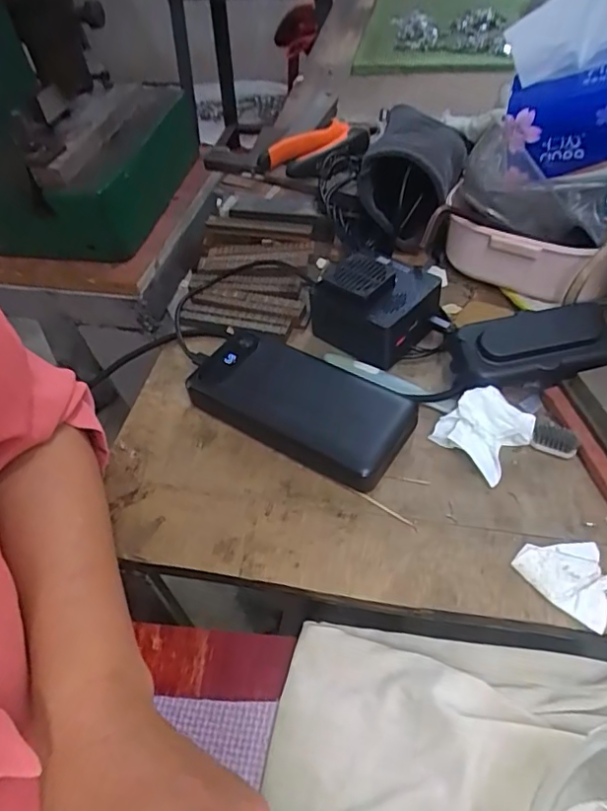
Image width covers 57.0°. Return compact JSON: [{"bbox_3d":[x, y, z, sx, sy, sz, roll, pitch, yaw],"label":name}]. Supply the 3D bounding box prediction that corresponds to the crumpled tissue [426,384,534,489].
[{"bbox_3d":[0.118,0.017,0.365,0.044,0.032,0.051,-35,55,-21],"label":"crumpled tissue"}]

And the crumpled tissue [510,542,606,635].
[{"bbox_3d":[0.149,0.094,0.313,0.053,0.008,0.040,31,60,27],"label":"crumpled tissue"}]

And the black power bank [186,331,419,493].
[{"bbox_3d":[-0.004,-0.001,0.396,0.156,0.028,0.072,24,57,24],"label":"black power bank"}]

